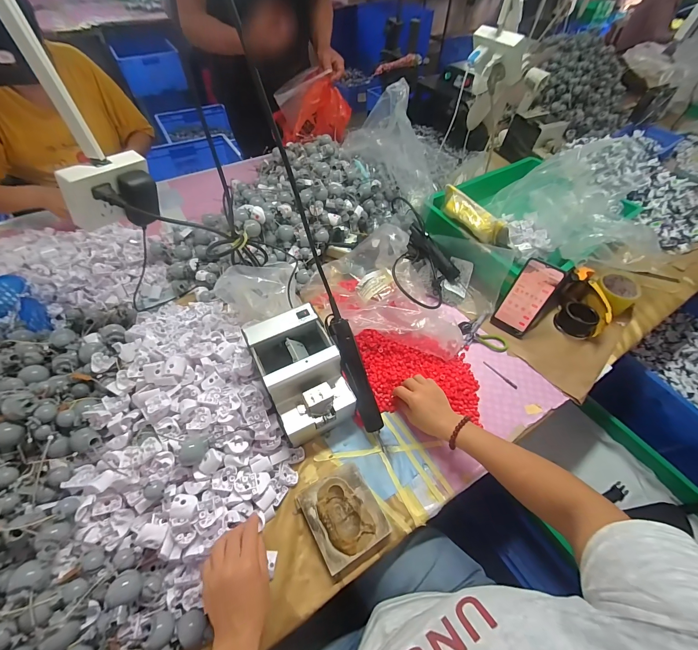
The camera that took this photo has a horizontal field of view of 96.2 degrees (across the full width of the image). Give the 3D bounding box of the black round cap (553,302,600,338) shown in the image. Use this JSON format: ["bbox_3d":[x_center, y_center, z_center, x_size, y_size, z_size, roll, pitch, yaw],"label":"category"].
[{"bbox_3d":[0.511,-0.012,0.699,0.073,0.038,0.073,1,54,-1],"label":"black round cap"}]

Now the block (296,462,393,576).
[{"bbox_3d":[-0.008,0.291,0.483,0.105,0.030,0.116,-26,59,-20],"label":"block"}]

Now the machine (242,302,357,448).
[{"bbox_3d":[-0.081,0.091,0.547,0.122,0.151,0.168,-23,58,-18],"label":"machine"}]

